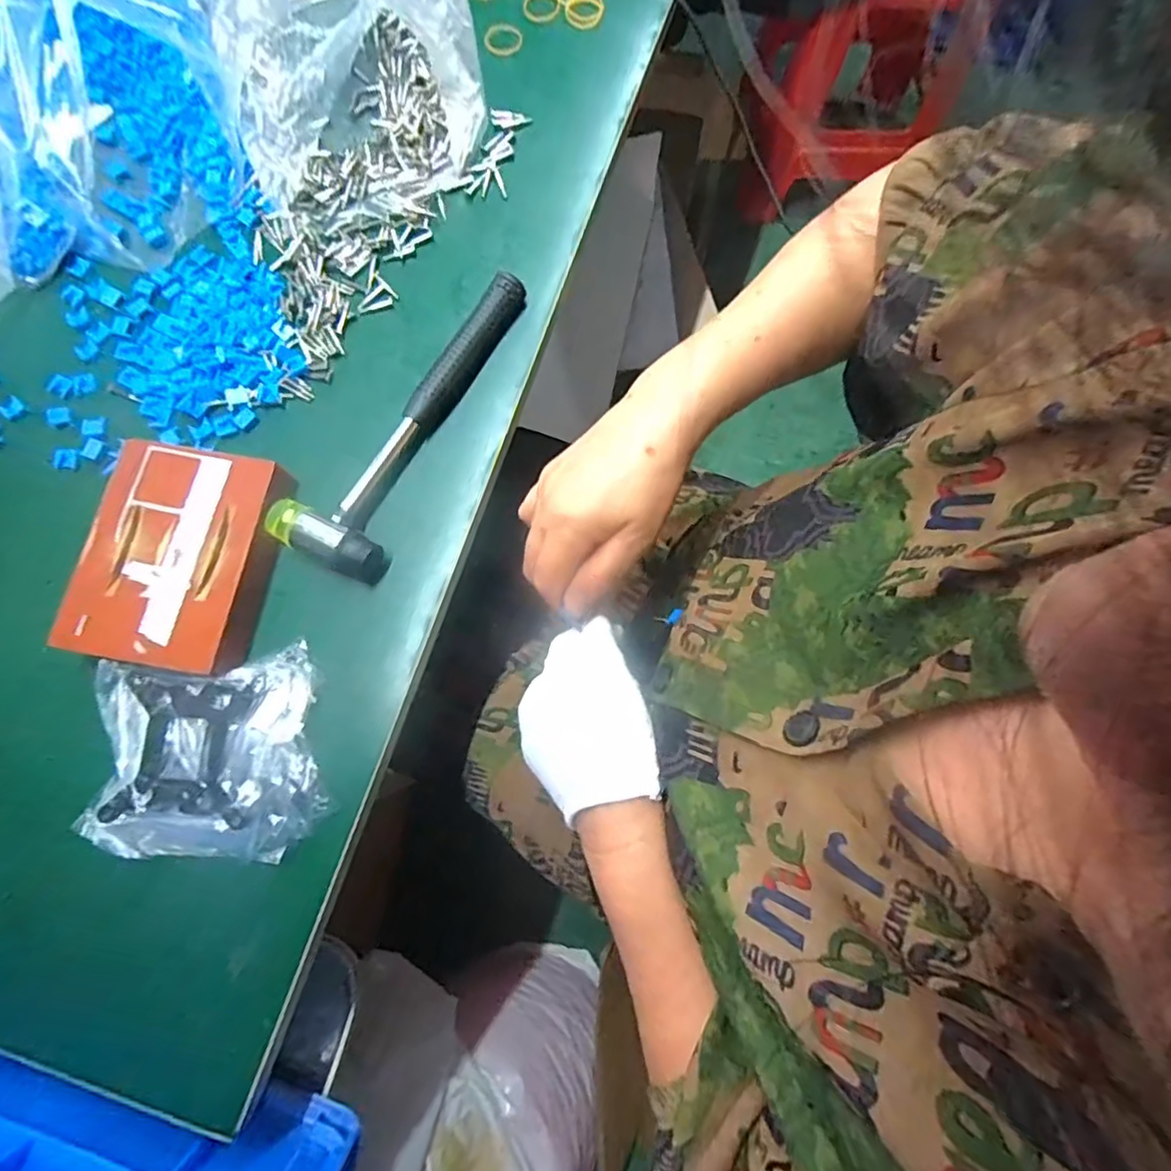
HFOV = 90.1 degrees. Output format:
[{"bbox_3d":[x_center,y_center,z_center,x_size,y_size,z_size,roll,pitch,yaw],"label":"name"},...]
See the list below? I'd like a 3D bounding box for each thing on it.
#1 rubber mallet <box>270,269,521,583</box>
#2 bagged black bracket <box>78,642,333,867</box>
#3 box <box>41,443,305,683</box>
[{"bbox_3d":[-0.124,-0.122,0.402,0.075,0.028,0.236,25,80,5],"label":"rubber mallet"},{"bbox_3d":[-0.231,0.104,0.358,0.129,0.022,0.121,-10,78,-3],"label":"bagged black bracket"},{"bbox_3d":[-0.257,-0.019,0.373,0.108,0.027,0.136,11,78,1],"label":"box"}]

